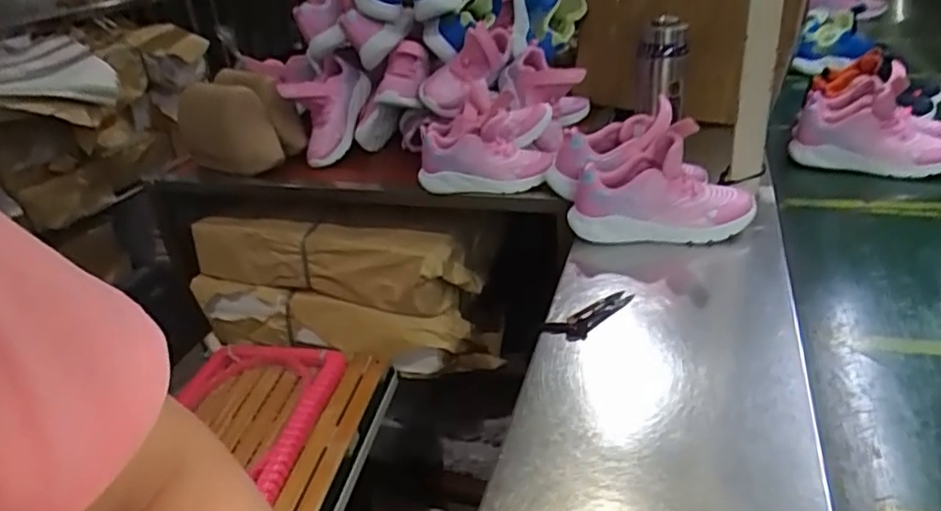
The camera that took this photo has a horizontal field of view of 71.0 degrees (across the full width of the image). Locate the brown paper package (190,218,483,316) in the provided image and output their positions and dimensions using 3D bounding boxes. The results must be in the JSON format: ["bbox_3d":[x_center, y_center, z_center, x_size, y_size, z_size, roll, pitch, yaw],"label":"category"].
[{"bbox_3d":[-0.269,0.014,1.188,0.577,0.123,0.090,6,32,20],"label":"brown paper package"}]

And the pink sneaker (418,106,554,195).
[{"bbox_3d":[0.022,-0.153,1.022,0.206,0.098,0.082,3,31,15],"label":"pink sneaker"}]

